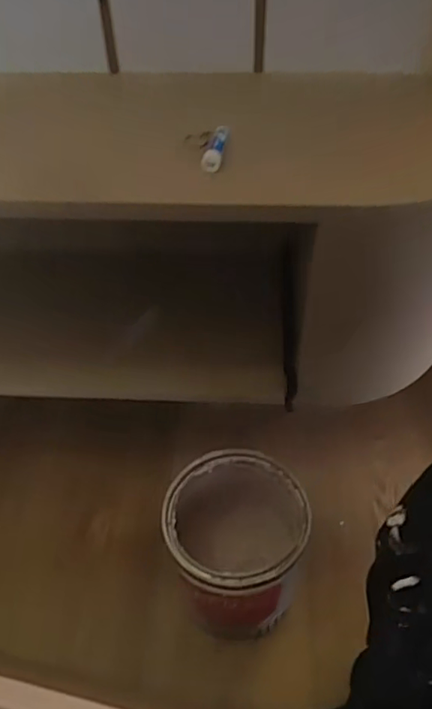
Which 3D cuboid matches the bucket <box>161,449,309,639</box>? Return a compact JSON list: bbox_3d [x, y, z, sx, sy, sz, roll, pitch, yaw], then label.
[{"bbox_3d":[0.024,0.232,0.692,0.157,0.176,0.155,0,49,1],"label":"bucket"}]

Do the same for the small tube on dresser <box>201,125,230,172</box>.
[{"bbox_3d":[-0.001,-0.203,0.557,0.021,0.019,0.056,7,49,7],"label":"small tube on dresser"}]

